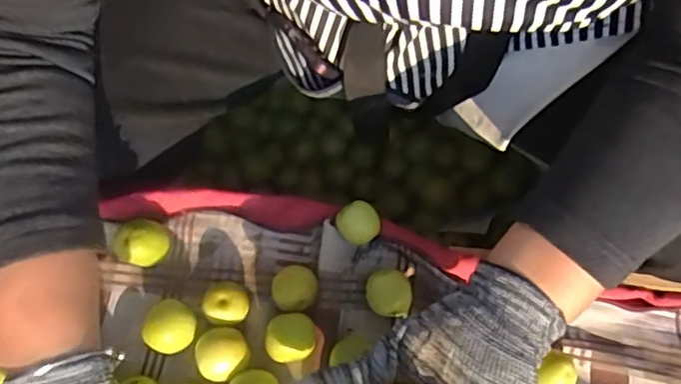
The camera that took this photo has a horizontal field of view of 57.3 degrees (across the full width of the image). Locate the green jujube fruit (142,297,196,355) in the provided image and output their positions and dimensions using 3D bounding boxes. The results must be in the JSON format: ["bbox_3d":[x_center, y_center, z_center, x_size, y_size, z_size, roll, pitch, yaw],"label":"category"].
[{"bbox_3d":[-0.114,0.092,0.421,0.032,0.025,0.033,-1,70,2],"label":"green jujube fruit"}]

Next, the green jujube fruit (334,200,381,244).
[{"bbox_3d":[0.013,0.024,0.450,0.029,0.024,0.029,-1,70,2],"label":"green jujube fruit"}]

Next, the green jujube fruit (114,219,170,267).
[{"bbox_3d":[-0.139,0.036,0.440,0.029,0.035,0.033,30,74,12],"label":"green jujube fruit"}]

